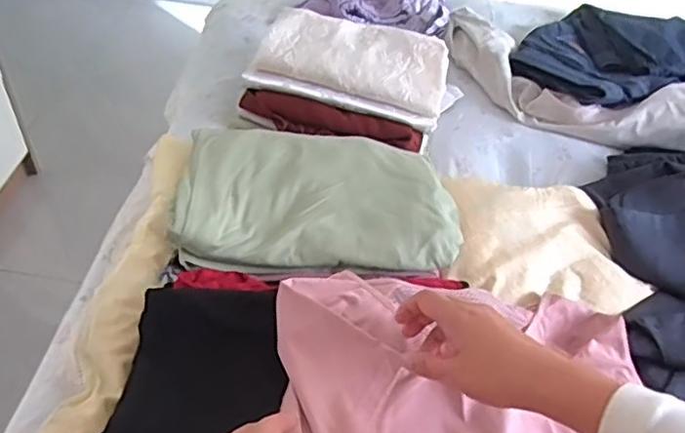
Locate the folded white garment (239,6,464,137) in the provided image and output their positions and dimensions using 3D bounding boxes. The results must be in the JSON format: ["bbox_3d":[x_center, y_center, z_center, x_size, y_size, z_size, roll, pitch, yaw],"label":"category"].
[{"bbox_3d":[0.016,-0.207,0.844,0.257,0.068,0.143,11,46,3],"label":"folded white garment"}]

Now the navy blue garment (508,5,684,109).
[{"bbox_3d":[0.478,-0.270,1.006,0.458,0.055,0.264,-11,48,-17],"label":"navy blue garment"}]

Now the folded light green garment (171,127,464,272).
[{"bbox_3d":[-0.022,-0.026,0.686,0.291,0.036,0.187,2,46,-5],"label":"folded light green garment"}]

